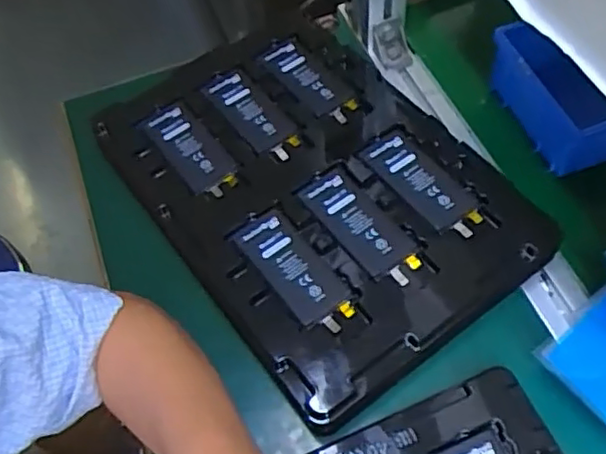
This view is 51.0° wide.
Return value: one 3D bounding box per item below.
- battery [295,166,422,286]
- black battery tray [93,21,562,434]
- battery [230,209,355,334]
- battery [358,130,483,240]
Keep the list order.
[{"bbox_3d":[0.045,-0.002,0.486,0.045,0.005,0.108,-33,61,-16],"label":"battery"},{"bbox_3d":[0.003,-0.035,0.524,0.233,0.042,0.331,-34,61,-17],"label":"black battery tray"},{"bbox_3d":[-0.006,0.033,0.468,0.042,0.007,0.105,-34,61,-16],"label":"battery"},{"bbox_3d":[0.094,-0.035,0.503,0.041,0.008,0.107,-35,61,-17],"label":"battery"}]

